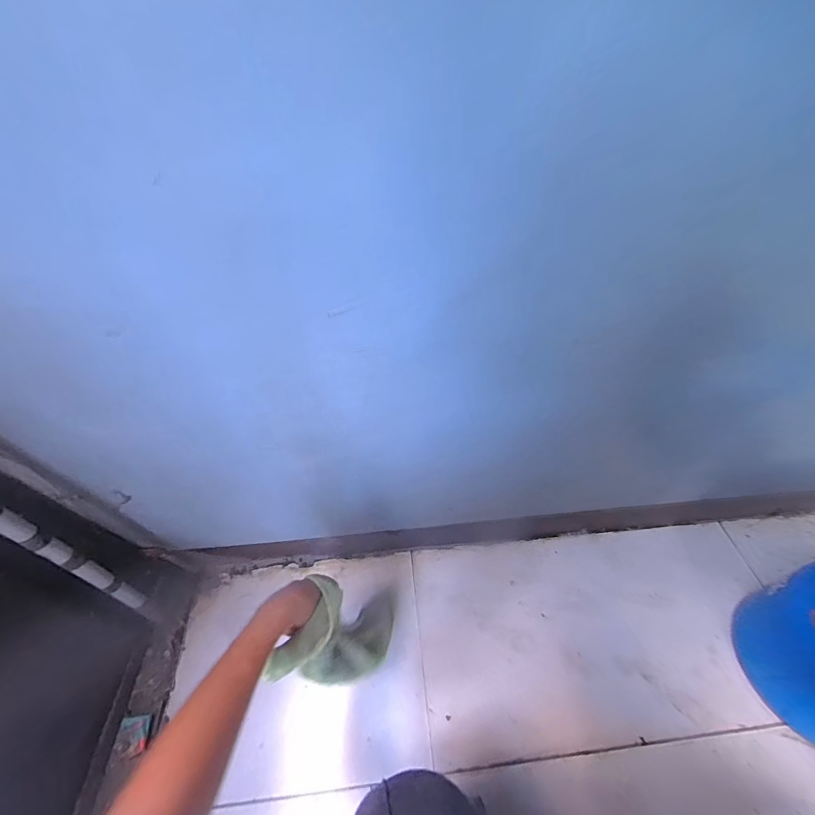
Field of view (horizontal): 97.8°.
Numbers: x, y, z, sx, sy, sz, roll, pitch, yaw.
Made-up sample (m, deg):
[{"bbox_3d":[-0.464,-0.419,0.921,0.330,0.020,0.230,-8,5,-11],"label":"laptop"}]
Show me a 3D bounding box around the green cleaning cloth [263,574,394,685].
[{"bbox_3d":[-0.095,0.313,0.499,0.136,0.177,0.112,-3,50,0],"label":"green cleaning cloth"}]

